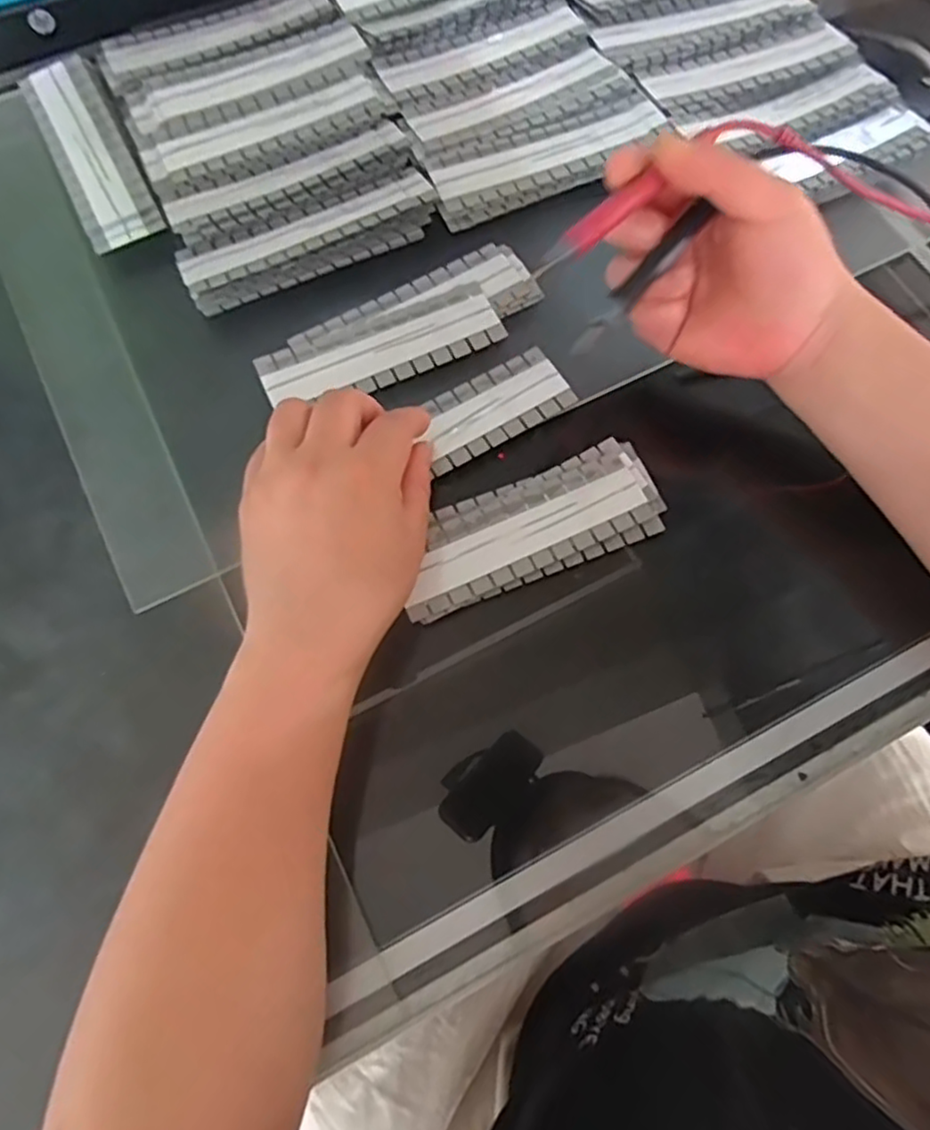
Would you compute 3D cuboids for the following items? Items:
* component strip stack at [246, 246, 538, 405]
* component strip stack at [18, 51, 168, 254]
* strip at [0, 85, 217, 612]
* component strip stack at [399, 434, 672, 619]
[{"bbox_3d":[-0.033,-0.124,0.363,0.152,0.005,0.054,-26,75,-9],"label":"component strip stack"},{"bbox_3d":[-0.210,-0.233,0.386,0.044,0.006,0.141,-27,75,-8],"label":"component strip stack"},{"bbox_3d":[-0.209,-0.131,0.366,0.053,0.008,0.331,-28,75,-6],"label":"strip"},{"bbox_3d":[0.031,-0.018,0.330,0.128,0.008,0.050,-23,75,-7],"label":"component strip stack"}]

